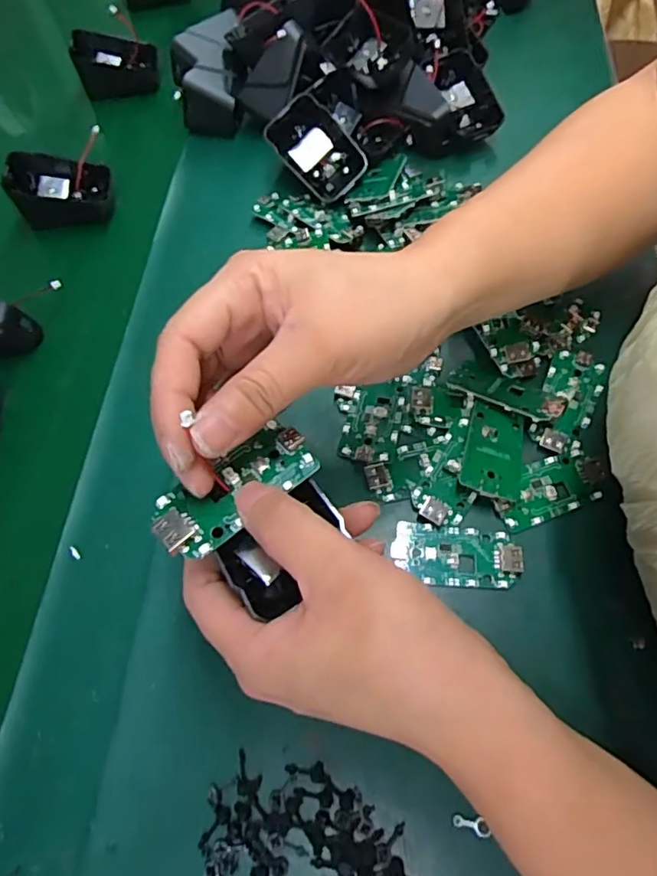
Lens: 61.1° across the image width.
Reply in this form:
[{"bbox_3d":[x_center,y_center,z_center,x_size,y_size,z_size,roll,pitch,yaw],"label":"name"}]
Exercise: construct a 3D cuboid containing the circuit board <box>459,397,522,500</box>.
[{"bbox_3d":[0.089,0.006,0.300,0.030,0.006,0.054,15,63,9],"label":"circuit board"}]

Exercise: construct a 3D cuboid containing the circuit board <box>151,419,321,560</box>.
[{"bbox_3d":[-0.034,0.018,0.207,0.063,0.004,0.028,-37,67,-21],"label":"circuit board"}]

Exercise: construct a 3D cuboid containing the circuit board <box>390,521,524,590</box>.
[{"bbox_3d":[0.065,0.059,0.282,0.063,0.004,0.030,7,63,5],"label":"circuit board"}]

